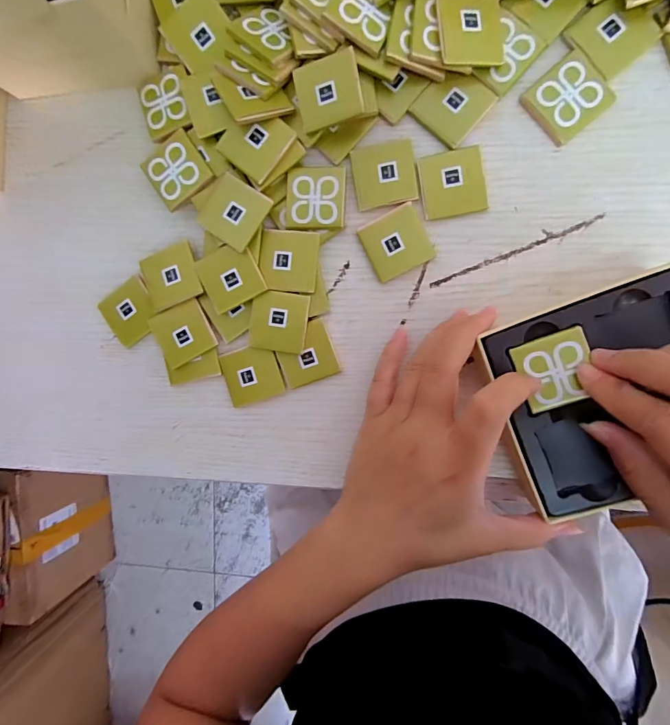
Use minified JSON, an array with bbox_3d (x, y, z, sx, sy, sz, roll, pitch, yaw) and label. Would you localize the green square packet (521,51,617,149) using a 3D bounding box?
[{"bbox_3d":[0.129,-0.147,0.222,0.037,0.004,0.036,-39,88,9],"label":"green square packet"}]

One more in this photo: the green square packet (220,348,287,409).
[{"bbox_3d":[-0.053,0.008,0.259,0.036,0.004,0.035,-17,91,9],"label":"green square packet"}]

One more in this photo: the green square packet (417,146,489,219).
[{"bbox_3d":[0.068,-0.104,0.235,0.035,0.004,0.037,-9,92,9],"label":"green square packet"}]

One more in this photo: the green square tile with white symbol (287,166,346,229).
[{"bbox_3d":[-0.011,-0.100,0.243,0.035,0.008,0.036,2,94,8],"label":"green square tile with white symbol"}]

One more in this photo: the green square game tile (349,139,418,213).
[{"bbox_3d":[0.030,-0.112,0.241,0.036,0.004,0.037,-8,92,9],"label":"green square game tile"}]

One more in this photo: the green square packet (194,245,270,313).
[{"bbox_3d":[-0.064,-0.053,0.248,0.034,0.006,0.036,-25,90,9],"label":"green square packet"}]

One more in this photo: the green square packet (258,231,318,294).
[{"bbox_3d":[-0.028,-0.062,0.245,0.035,0.004,0.036,5,94,8],"label":"green square packet"}]

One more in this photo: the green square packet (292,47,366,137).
[{"bbox_3d":[-0.004,-0.153,0.227,0.036,0.004,0.038,-11,89,13],"label":"green square packet"}]

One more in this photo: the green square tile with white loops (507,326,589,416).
[{"bbox_3d":[0.113,0.004,0.205,0.035,0.005,0.035,-20,93,9],"label":"green square tile with white loops"}]

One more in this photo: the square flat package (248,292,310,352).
[{"bbox_3d":[-0.035,-0.025,0.251,0.035,0.005,0.036,7,95,8],"label":"square flat package"}]

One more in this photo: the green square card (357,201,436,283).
[{"bbox_3d":[0.037,-0.072,0.242,0.037,0.004,0.036,-26,90,9],"label":"green square card"}]

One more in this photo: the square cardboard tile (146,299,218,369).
[{"bbox_3d":[-0.097,-0.019,0.259,0.034,0.007,0.035,-22,90,9],"label":"square cardboard tile"}]

